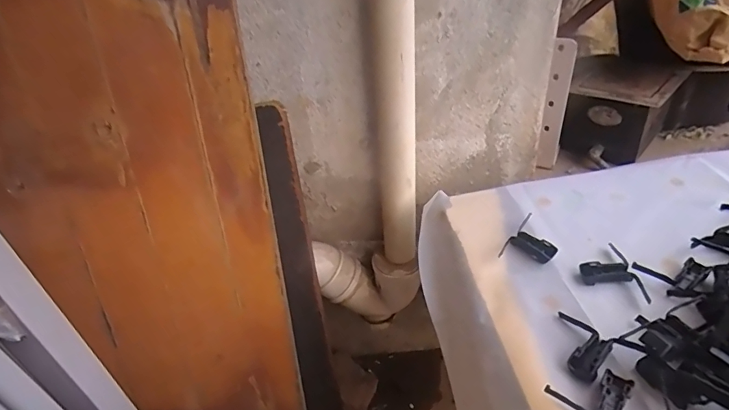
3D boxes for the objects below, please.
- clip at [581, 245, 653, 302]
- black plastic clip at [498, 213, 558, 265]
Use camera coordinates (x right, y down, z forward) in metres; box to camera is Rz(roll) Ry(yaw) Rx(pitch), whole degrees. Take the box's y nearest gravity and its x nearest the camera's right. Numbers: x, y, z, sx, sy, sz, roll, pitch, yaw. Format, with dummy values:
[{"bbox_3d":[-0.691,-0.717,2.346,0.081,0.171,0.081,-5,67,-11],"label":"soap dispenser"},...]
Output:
[{"bbox_3d":[0.245,0.067,0.438,0.051,0.012,0.076,-1,33,8],"label":"clip"},{"bbox_3d":[0.187,0.042,0.478,0.049,0.012,0.077,22,43,37],"label":"black plastic clip"}]

